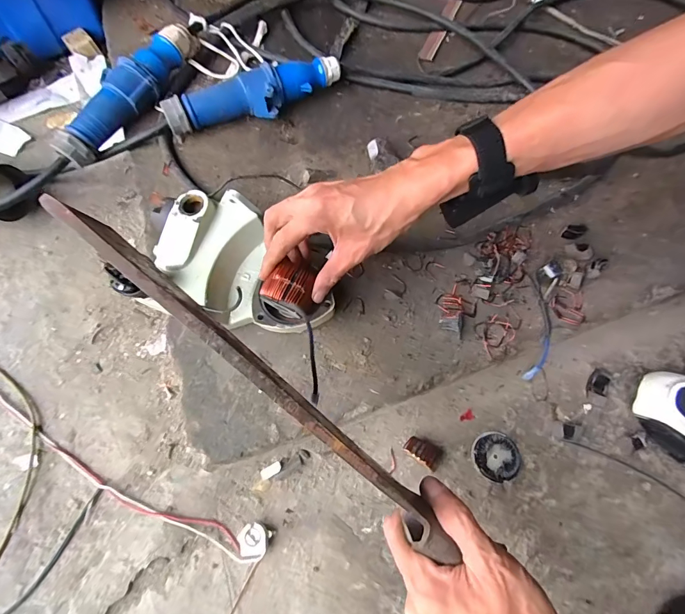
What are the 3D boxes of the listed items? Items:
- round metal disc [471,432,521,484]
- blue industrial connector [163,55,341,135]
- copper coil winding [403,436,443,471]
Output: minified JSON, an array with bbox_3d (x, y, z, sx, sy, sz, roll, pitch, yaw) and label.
[{"bbox_3d":[0.169,0.163,0.408,0.051,0.010,0.048,1,67,-3],"label":"round metal disc"},{"bbox_3d":[-0.114,-0.282,0.505,0.240,0.050,0.060,-22,71,-12],"label":"blue industrial connector"},{"bbox_3d":[0.085,0.154,0.401,0.038,0.021,0.024,29,68,9],"label":"copper coil winding"}]

